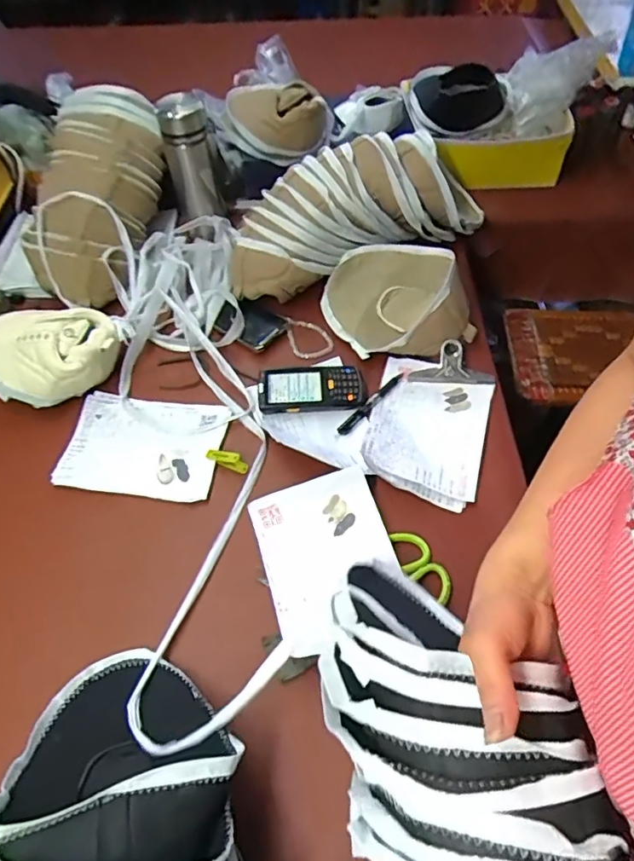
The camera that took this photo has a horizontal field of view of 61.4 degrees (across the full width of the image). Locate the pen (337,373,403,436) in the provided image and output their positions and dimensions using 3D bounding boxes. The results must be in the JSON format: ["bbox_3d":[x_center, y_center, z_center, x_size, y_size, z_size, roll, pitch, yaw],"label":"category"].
[{"bbox_3d":[0.077,-0.038,0.746,0.127,0.009,0.018,-40,63,-23],"label":"pen"}]

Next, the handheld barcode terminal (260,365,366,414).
[{"bbox_3d":[-0.009,-0.060,0.766,0.144,0.027,0.068,-3,55,-1],"label":"handheld barcode terminal"}]

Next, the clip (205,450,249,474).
[{"bbox_3d":[-0.120,0.037,0.702,0.059,0.018,0.016,18,57,14],"label":"clip"}]

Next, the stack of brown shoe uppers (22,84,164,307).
[{"bbox_3d":[-0.388,-0.399,0.920,0.209,0.099,0.420,2,73,3],"label":"stack of brown shoe uppers"}]

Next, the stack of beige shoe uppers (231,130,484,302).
[{"bbox_3d":[0.072,-0.349,0.860,0.449,0.171,0.141,-19,57,-11],"label":"stack of beige shoe uppers"}]

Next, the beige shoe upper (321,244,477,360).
[{"bbox_3d":[0.120,-0.195,0.806,0.184,0.094,0.206,-24,58,-14],"label":"beige shoe upper"}]

